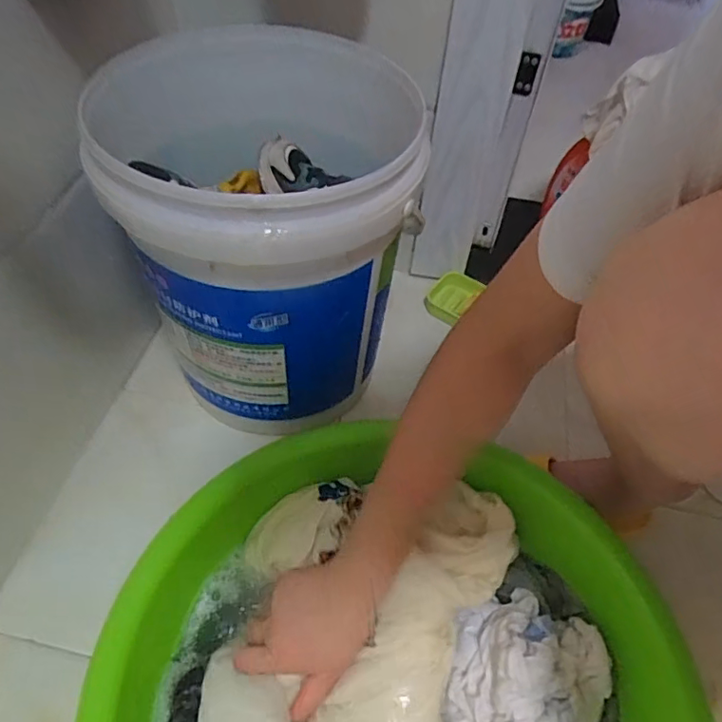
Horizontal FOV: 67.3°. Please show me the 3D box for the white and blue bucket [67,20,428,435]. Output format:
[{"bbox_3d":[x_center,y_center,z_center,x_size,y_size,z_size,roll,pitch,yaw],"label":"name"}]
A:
[{"bbox_3d":[-0.086,-0.130,0.619,0.273,0.346,0.307,2,52,-2],"label":"white and blue bucket"}]

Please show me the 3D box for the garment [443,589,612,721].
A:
[{"bbox_3d":[0.138,0.263,0.446,0.122,0.057,0.134,2,52,-2],"label":"garment"}]

